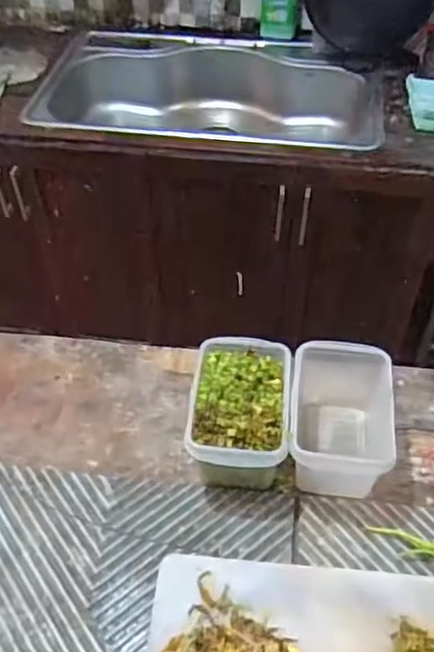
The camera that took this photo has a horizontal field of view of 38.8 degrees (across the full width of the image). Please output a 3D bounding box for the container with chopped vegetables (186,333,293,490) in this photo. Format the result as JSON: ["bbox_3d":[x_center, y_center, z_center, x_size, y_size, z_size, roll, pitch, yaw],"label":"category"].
[{"bbox_3d":[0.027,0.104,0.692,0.104,0.096,0.157,3,46,5],"label":"container with chopped vegetables"}]

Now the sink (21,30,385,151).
[{"bbox_3d":[-0.020,-0.550,1.623,0.841,0.252,0.502,7,48,8],"label":"sink"}]

